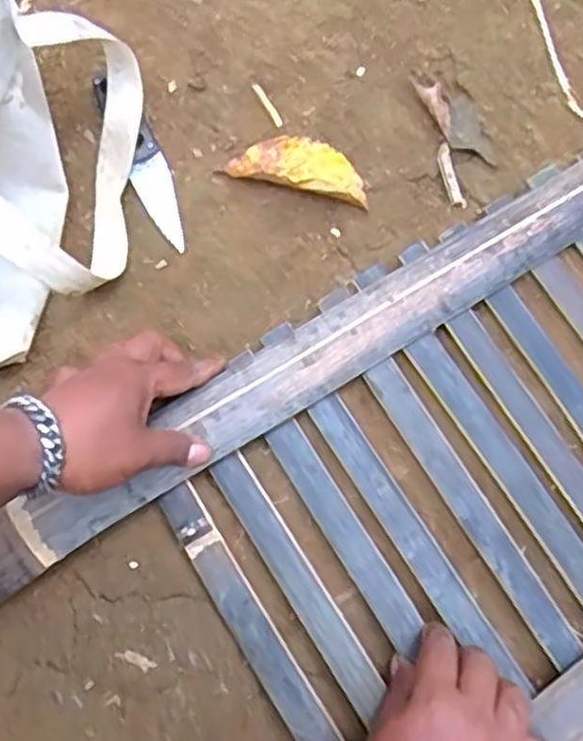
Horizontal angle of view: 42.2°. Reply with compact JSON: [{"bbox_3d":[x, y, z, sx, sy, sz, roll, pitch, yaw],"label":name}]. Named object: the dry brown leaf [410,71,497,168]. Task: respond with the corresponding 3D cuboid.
[{"bbox_3d":[0.126,-0.194,0.581,0.035,0.013,0.088,-44,97,-8],"label":"dry brown leaf"}]

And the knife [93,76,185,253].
[{"bbox_3d":[-0.113,-0.160,0.575,0.030,0.012,0.150,-23,79,-4],"label":"knife"}]

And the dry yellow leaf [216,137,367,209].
[{"bbox_3d":[0.005,-0.153,0.566,0.108,0.022,0.042,15,79,4],"label":"dry yellow leaf"}]

